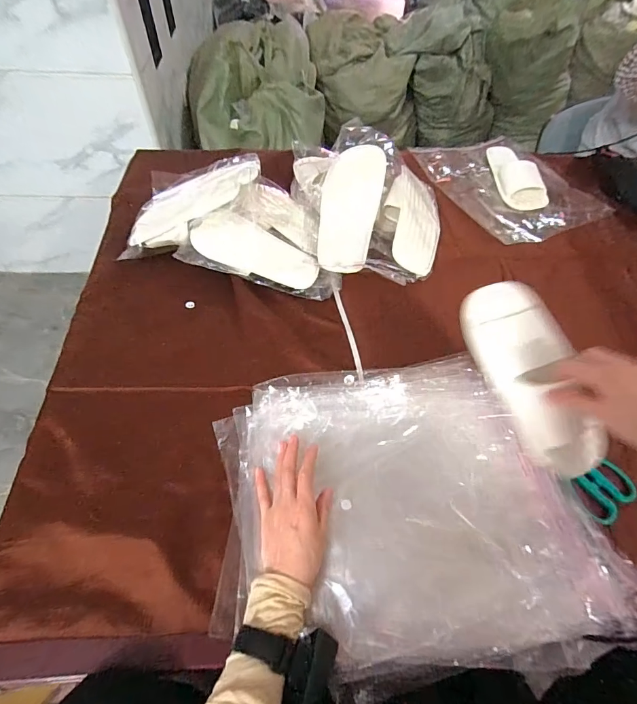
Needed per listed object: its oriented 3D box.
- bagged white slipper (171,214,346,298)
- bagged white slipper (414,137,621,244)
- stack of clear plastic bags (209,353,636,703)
[{"bbox_3d":[-0.099,-0.167,0.700,0.276,0.044,0.103,19,76,-3],"label":"bagged white slipper"},{"bbox_3d":[0.444,-0.406,0.909,0.336,0.058,0.380,-20,61,-15],"label":"bagged white slipper"},{"bbox_3d":[0.106,0.179,0.490,0.438,0.049,0.364,-6,54,-6],"label":"stack of clear plastic bags"}]

